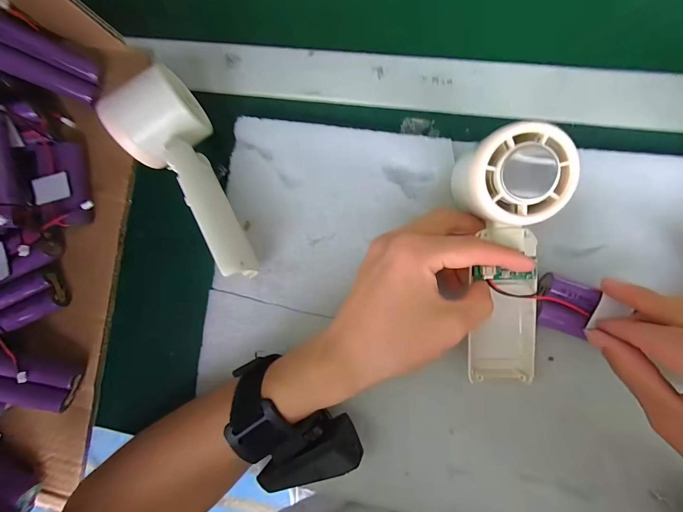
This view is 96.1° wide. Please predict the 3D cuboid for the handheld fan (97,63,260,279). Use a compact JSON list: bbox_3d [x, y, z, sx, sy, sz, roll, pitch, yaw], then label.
[{"bbox_3d":[-0.110,-0.055,0.225,0.052,0.051,0.165,-29,87,5],"label":"handheld fan"}]

